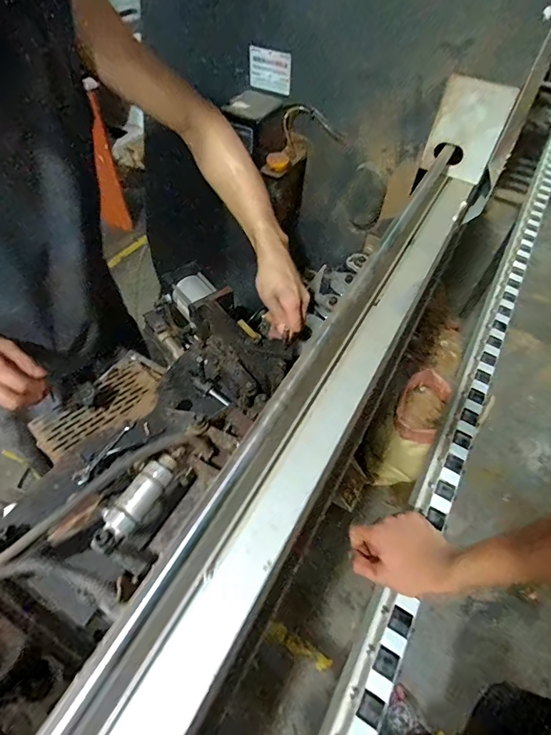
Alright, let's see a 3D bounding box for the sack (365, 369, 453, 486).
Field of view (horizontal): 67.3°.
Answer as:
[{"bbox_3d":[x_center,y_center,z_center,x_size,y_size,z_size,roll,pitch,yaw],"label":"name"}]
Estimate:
[{"bbox_3d":[0.472,0.229,1.465,0.191,0.308,0.344,33,58,20],"label":"sack"}]

